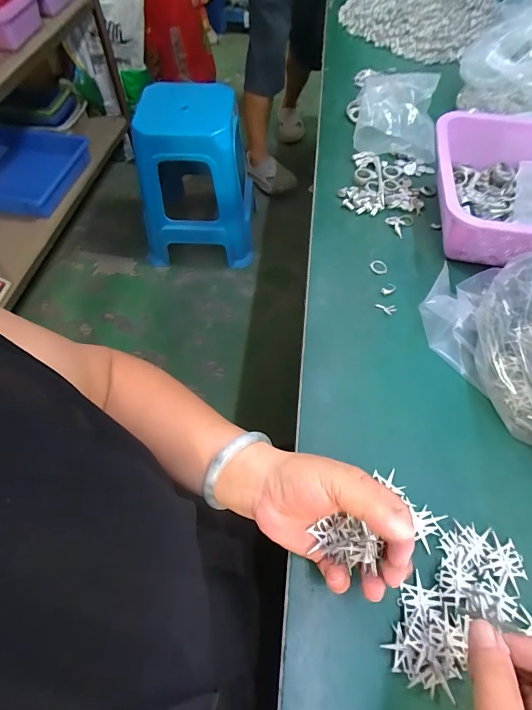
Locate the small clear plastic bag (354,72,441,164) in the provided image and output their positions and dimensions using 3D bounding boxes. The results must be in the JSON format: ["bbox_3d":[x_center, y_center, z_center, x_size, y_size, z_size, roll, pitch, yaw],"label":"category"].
[{"bbox_3d":[0.201,-0.376,0.556,0.115,0.060,0.158,7,61,4],"label":"small clear plastic bag"}]

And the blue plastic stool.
[{"bbox_3d":[-0.248,-0.583,1.250,0.387,0.508,0.294,0,61,-1],"label":"blue plastic stool"}]

